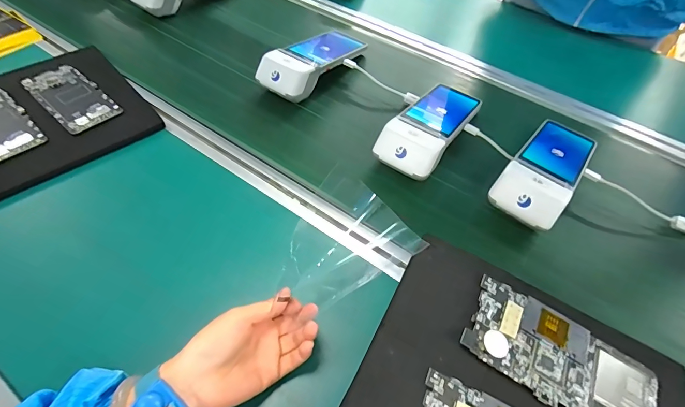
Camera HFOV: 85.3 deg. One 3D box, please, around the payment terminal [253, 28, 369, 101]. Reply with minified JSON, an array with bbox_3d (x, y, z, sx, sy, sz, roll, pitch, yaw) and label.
[{"bbox_3d":[-0.047,-0.241,0.613,0.079,0.043,0.211,29,54,20],"label":"payment terminal"}]

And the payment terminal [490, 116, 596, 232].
[{"bbox_3d":[0.286,-0.054,0.514,0.081,0.059,0.238,33,55,23],"label":"payment terminal"}]

